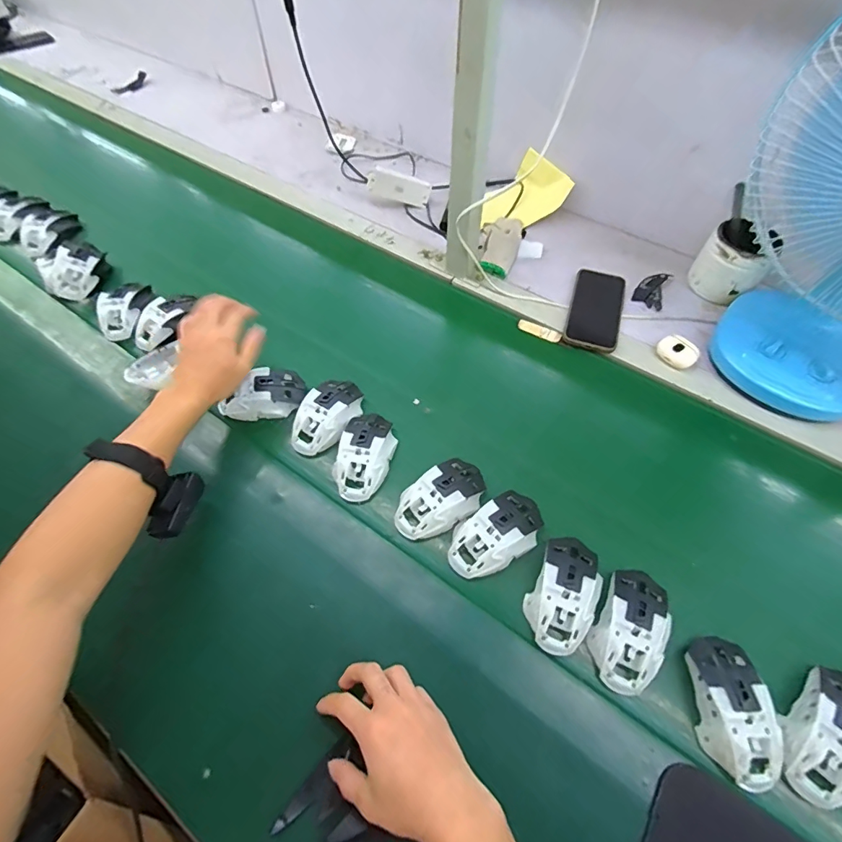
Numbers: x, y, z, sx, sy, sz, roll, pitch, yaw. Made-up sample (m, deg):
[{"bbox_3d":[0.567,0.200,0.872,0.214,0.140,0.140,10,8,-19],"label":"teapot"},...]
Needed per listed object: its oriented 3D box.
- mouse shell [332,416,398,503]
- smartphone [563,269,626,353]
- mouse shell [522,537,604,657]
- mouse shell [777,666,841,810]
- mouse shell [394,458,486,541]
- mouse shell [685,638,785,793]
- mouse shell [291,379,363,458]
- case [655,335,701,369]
[{"bbox_3d":[-0.071,0.038,0.557,0.070,0.034,0.116,7,56,3],"label":"mouse shell"},{"bbox_3d":[0.270,-0.176,0.691,0.076,0.010,0.167,17,57,10],"label":"smartphone"},{"bbox_3d":[0.150,0.177,0.464,0.062,0.033,0.111,25,59,15],"label":"mouse shell"},{"bbox_3d":[0.366,0.278,0.401,0.117,0.032,0.065,-36,63,-23],"label":"mouse shell"},{"bbox_3d":[0.024,0.090,0.522,0.112,0.030,0.064,-33,62,-21],"label":"mouse shell"},{"bbox_3d":[0.287,0.261,0.410,0.058,0.036,0.115,1,56,-1],"label":"mouse shell"},{"bbox_3d":[-0.122,-0.008,0.589,0.065,0.039,0.114,29,60,17],"label":"mouse shell"},{"bbox_3d":[0.363,-0.095,0.640,0.053,0.024,0.054,-39,65,-24],"label":"case"}]

